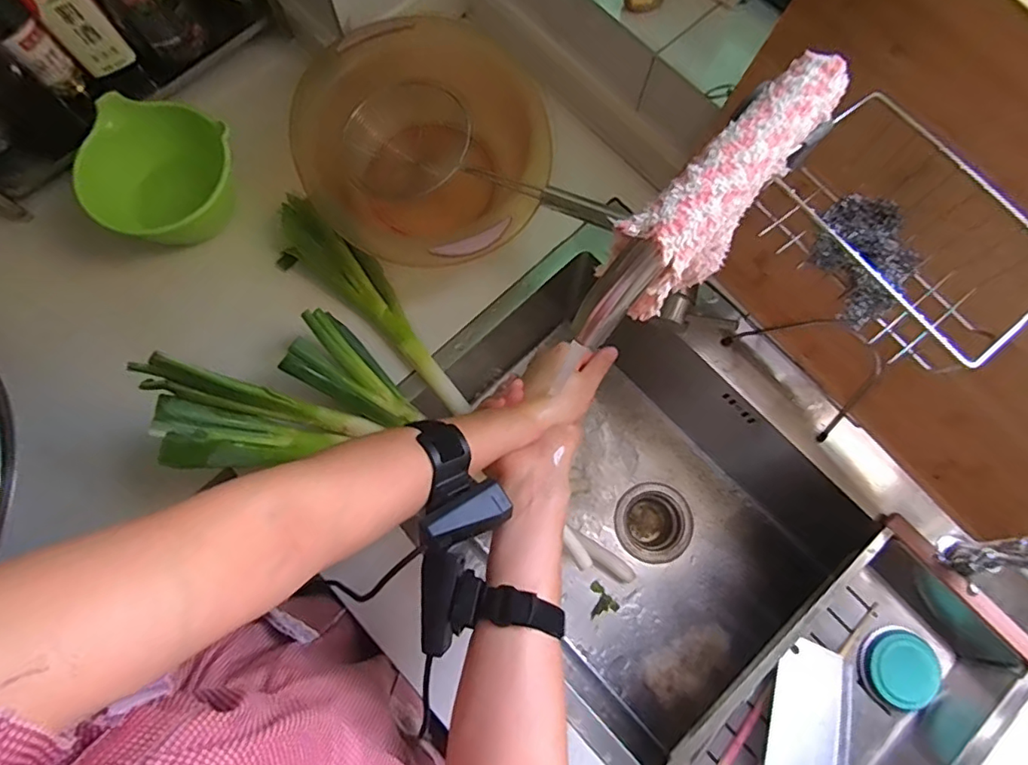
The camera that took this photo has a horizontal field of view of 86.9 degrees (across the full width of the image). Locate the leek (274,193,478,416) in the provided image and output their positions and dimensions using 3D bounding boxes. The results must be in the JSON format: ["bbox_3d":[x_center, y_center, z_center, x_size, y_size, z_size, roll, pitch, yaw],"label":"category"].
[{"bbox_3d":[-0.162,-0.083,0.614,0.070,0.036,0.305,-42,81,-10],"label":"leek"}]

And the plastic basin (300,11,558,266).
[{"bbox_3d":[-0.095,-0.262,0.620,0.287,0.103,0.245,27,77,4],"label":"plastic basin"}]

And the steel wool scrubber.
[{"bbox_3d":[0.251,-0.090,0.384,0.062,0.023,0.095,-5,77,-3],"label":"steel wool scrubber"}]

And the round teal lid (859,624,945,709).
[{"bbox_3d":[0.425,0.312,0.595,0.082,0.018,0.078,0,77,-2],"label":"round teal lid"}]

